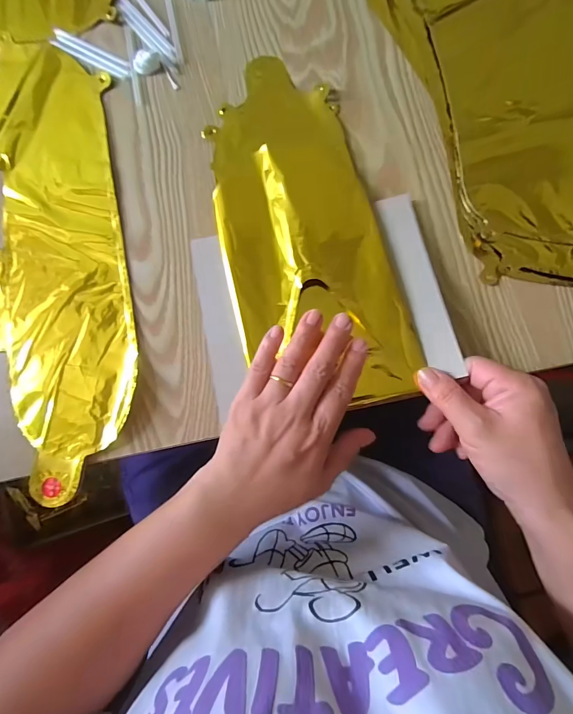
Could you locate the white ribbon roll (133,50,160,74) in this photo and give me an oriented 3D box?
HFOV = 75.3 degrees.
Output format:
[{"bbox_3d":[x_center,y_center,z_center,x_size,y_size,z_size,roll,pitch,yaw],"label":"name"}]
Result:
[{"bbox_3d":[-0.129,-0.273,0.340,0.024,0.011,0.016,-17,82,-1],"label":"white ribbon roll"}]

